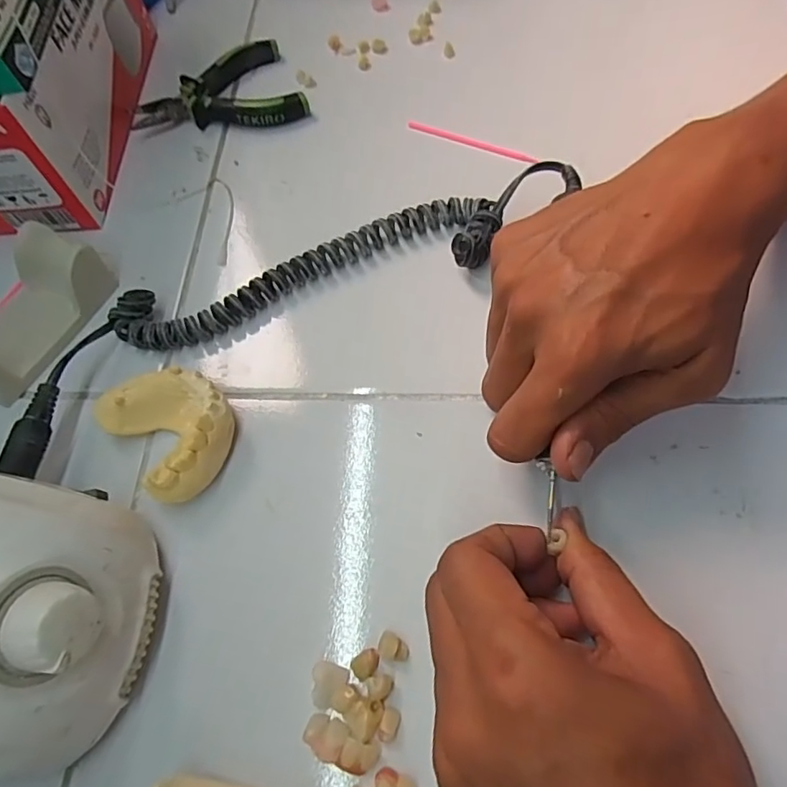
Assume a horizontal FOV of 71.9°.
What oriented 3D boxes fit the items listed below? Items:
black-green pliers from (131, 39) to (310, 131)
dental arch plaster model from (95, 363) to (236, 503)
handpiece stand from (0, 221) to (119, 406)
[{"bbox_3d":[-0.122,-0.205,0.376,0.108,0.016,0.079,-23,65,-7],"label":"black-green pliers"},{"bbox_3d":[-0.106,0.016,0.265,0.051,0.031,0.067,-41,68,-15],"label":"dental arch plaster model"},{"bbox_3d":[-0.199,-0.043,0.295,0.052,0.033,0.090,23,68,14],"label":"handpiece stand"}]

